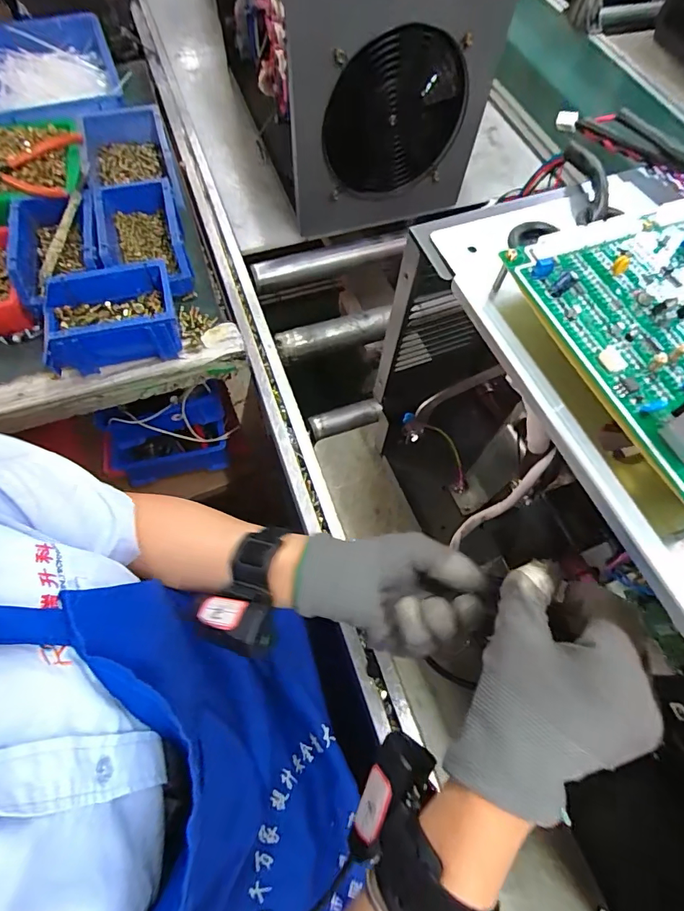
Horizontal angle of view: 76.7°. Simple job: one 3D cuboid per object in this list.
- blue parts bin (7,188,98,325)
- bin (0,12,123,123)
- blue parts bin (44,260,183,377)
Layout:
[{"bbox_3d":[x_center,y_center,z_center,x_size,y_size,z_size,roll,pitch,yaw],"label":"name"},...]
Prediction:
[{"bbox_3d":[-0.377,-0.279,0.586,0.101,0.059,0.167,-13,67,-8],"label":"blue parts bin"},{"bbox_3d":[-0.506,-0.652,0.744,0.218,0.055,0.317,-19,68,-11],"label":"bin"},{"bbox_3d":[-0.289,-0.170,0.542,0.154,0.073,0.109,-14,67,-9],"label":"blue parts bin"}]

